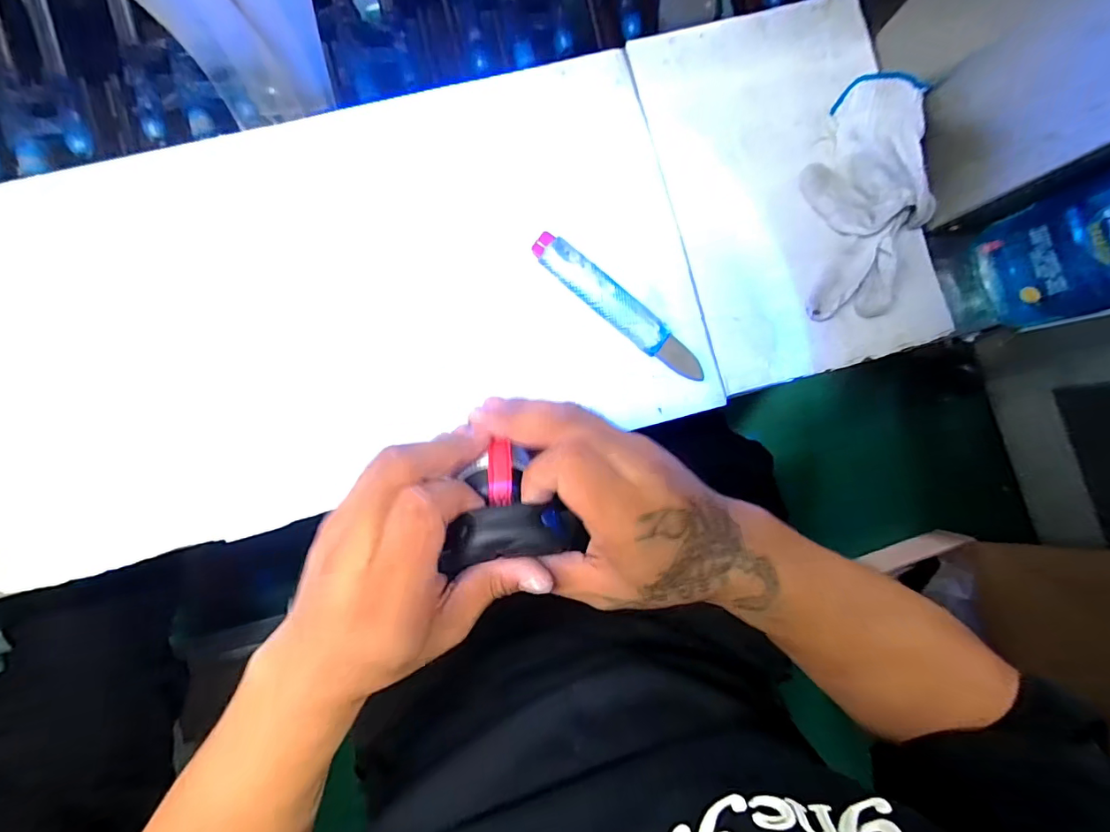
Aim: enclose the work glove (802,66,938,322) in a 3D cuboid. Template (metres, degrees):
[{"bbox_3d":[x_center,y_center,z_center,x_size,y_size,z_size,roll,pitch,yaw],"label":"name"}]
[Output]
[{"bbox_3d":[0.249,-0.167,0.384,0.096,0.046,0.173,-4,89,-4],"label":"work glove"}]

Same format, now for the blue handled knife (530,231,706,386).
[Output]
[{"bbox_3d":[0.050,-0.083,0.385,0.160,0.017,0.027,40,87,-2],"label":"blue handled knife"}]

